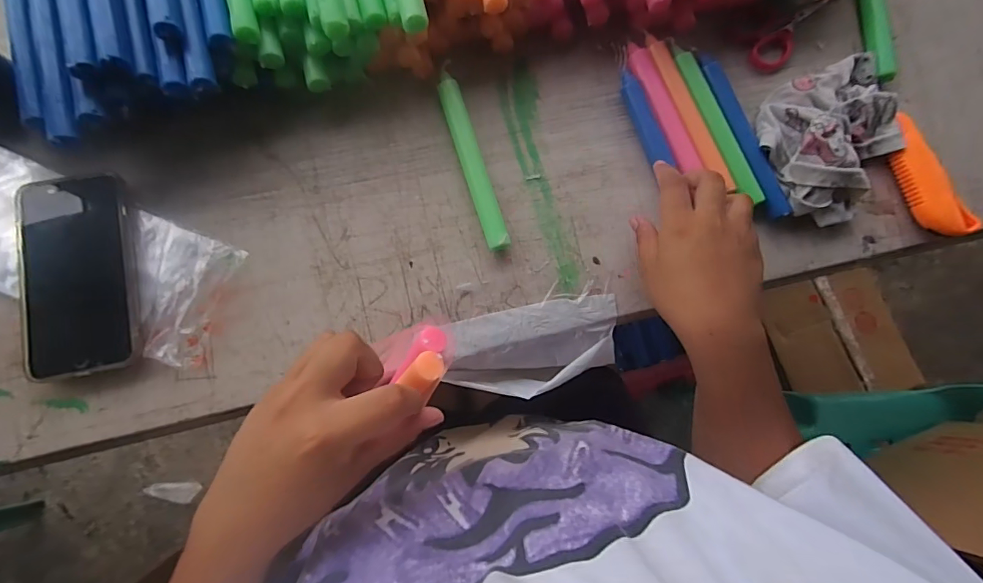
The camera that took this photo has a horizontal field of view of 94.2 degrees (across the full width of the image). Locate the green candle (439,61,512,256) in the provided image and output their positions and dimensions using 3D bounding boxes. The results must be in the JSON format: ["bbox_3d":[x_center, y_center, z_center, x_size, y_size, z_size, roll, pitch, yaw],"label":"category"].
[{"bbox_3d":[-0.018,-0.119,0.397,0.020,0.018,0.176,-16,82,-6],"label":"green candle"}]

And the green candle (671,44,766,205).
[{"bbox_3d":[0.202,-0.153,0.413,0.019,0.016,0.161,-19,83,-6],"label":"green candle"}]

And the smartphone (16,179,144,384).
[{"bbox_3d":[-0.326,-0.013,0.361,0.083,0.016,0.157,-12,82,-5],"label":"smartphone"}]

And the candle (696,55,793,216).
[{"bbox_3d":[0.226,-0.141,0.412,0.021,0.017,0.162,-17,83,-6],"label":"candle"}]

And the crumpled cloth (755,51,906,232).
[{"bbox_3d":[0.312,-0.137,0.404,0.141,0.046,0.126,-24,83,-7],"label":"crumpled cloth"}]

